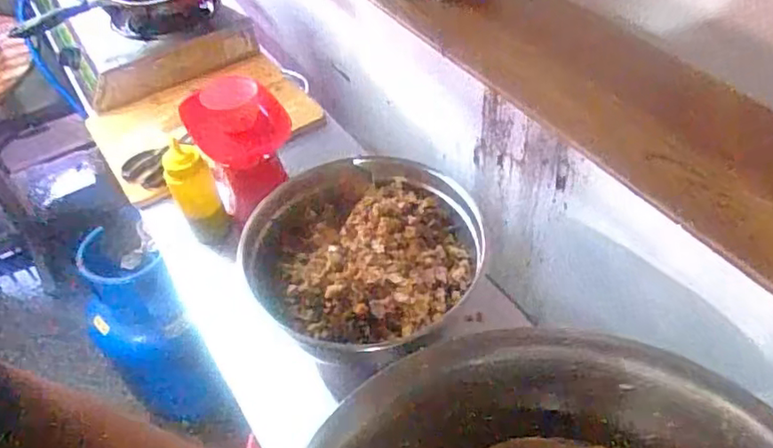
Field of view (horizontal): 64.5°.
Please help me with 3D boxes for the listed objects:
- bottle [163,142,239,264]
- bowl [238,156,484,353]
[{"bbox_3d":[-0.291,-0.019,0.987,0.076,0.258,0.052,-22,51,-16],"label":"bottle"},{"bbox_3d":[-0.027,0.037,0.824,0.293,0.092,0.274,-30,54,-22],"label":"bowl"}]

